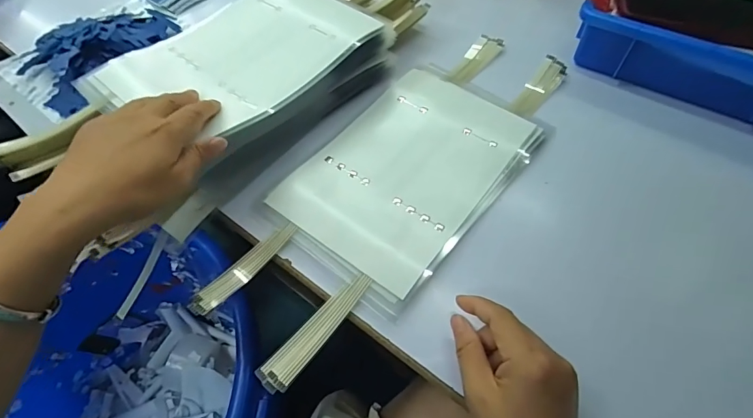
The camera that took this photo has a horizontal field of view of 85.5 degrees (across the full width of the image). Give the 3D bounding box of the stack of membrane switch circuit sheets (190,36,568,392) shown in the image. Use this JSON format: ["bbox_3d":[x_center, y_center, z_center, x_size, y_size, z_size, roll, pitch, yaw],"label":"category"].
[{"bbox_3d":[0.035,-0.045,0.439,0.182,0.011,0.470,34,64,21],"label":"stack of membrane switch circuit sheets"}]

